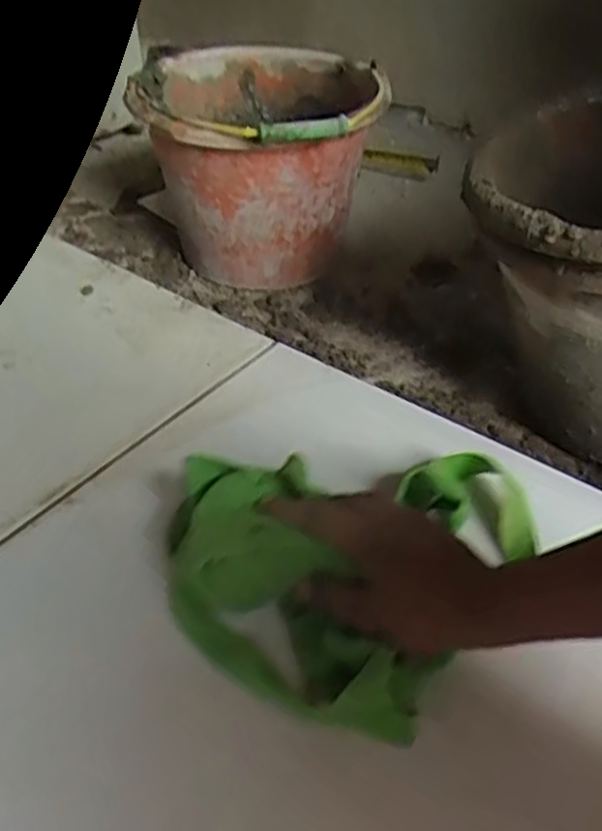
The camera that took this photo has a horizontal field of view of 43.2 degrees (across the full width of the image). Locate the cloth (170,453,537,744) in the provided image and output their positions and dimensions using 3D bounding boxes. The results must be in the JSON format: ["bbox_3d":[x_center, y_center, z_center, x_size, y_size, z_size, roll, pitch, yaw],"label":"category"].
[{"bbox_3d":[0.031,0.073,0.503,0.198,0.061,0.231,26,44,28],"label":"cloth"}]

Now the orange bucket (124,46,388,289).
[{"bbox_3d":[-0.044,-0.276,0.857,0.257,0.205,0.316,6,41,7],"label":"orange bucket"}]

